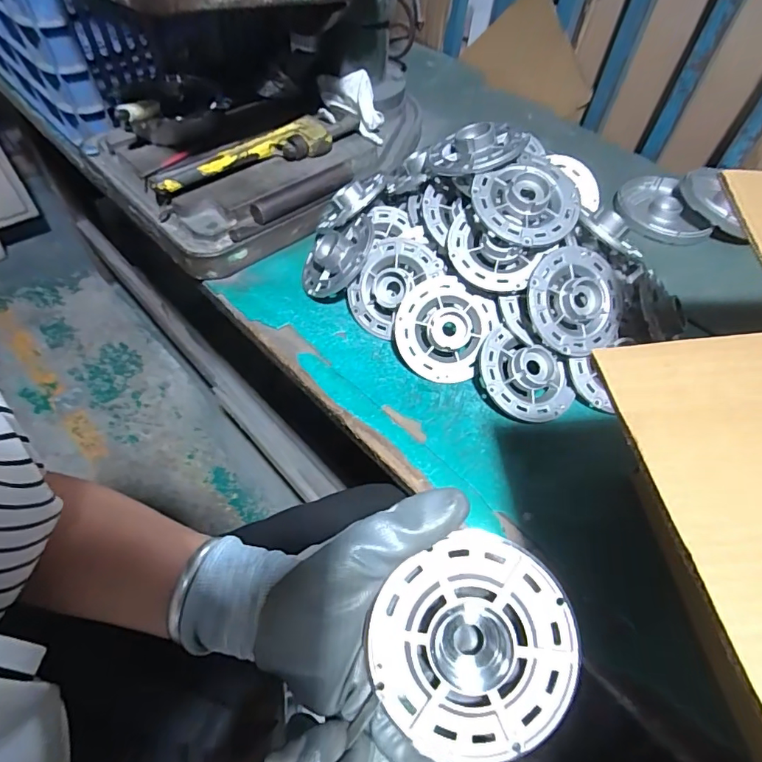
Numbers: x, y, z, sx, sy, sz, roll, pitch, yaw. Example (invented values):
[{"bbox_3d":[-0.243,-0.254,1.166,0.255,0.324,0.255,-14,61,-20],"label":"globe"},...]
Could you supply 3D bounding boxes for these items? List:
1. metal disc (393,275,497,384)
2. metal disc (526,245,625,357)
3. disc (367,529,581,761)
[{"bbox_3d":[0.064,-0.054,0.509,0.096,0.021,0.104,0,92,-3],"label":"metal disc"},{"bbox_3d":[0.203,-0.083,0.497,0.107,0.026,0.112,1,88,-15],"label":"metal disc"},{"bbox_3d":[0.050,0.140,0.257,0.105,0.004,0.105,0,78,2],"label":"disc"}]

